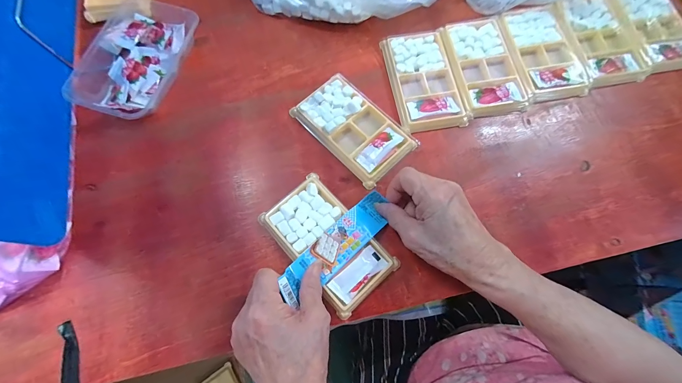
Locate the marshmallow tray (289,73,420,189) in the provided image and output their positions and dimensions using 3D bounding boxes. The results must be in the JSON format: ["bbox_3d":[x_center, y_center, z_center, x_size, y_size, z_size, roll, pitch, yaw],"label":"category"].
[{"bbox_3d":[0.016,-0.076,0.344,0.080,0.017,0.133,-42,79,-10],"label":"marshmallow tray"}]

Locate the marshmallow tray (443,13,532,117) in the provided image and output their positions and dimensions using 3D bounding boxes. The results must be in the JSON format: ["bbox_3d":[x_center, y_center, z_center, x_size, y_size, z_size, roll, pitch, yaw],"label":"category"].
[{"bbox_3d":[0.179,-0.162,0.365,0.076,0.012,0.135,-10,74,-3],"label":"marshmallow tray"}]

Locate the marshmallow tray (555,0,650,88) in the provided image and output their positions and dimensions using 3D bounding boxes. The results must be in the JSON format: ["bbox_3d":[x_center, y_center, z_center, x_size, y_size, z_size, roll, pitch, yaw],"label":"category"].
[{"bbox_3d":[0.335,-0.199,0.376,0.081,0.013,0.133,-12,74,-4],"label":"marshmallow tray"}]

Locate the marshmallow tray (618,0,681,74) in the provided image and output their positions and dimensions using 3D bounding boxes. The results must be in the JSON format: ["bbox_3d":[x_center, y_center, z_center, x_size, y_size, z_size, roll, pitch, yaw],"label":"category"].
[{"bbox_3d":[0.413,-0.220,0.381,0.079,0.014,0.134,-10,74,-3],"label":"marshmallow tray"}]

